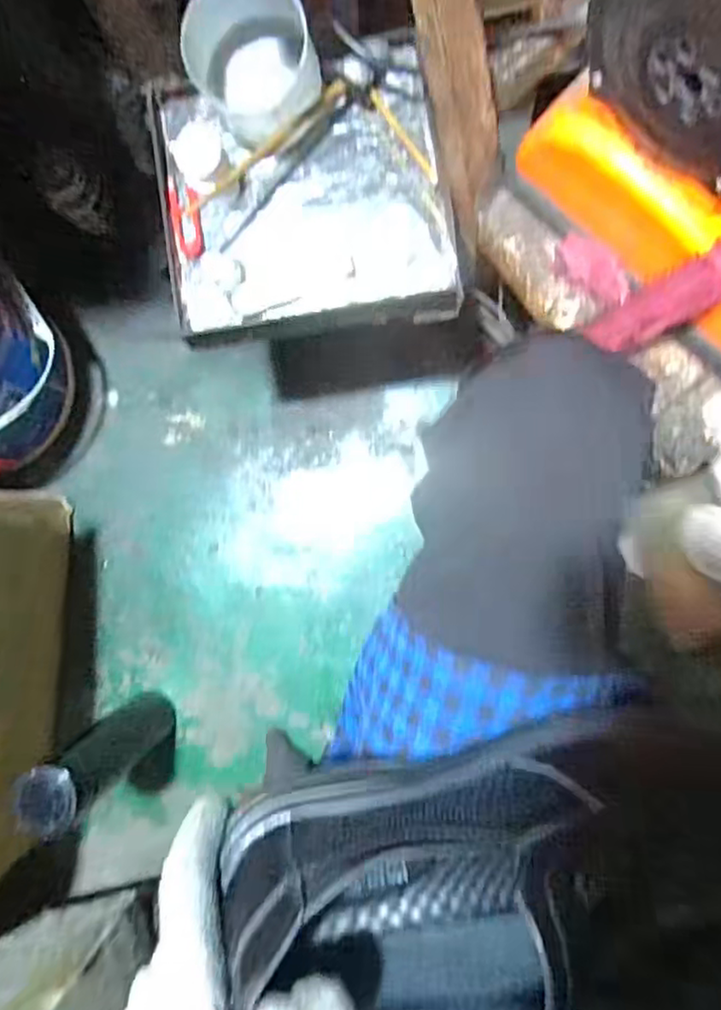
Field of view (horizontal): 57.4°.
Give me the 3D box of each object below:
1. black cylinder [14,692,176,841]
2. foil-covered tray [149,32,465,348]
[{"bbox_3d":[-0.263,0.256,0.669,0.058,0.236,0.062,0,89,7],"label":"black cylinder"},{"bbox_3d":[-0.047,-0.243,0.524,0.223,0.030,0.218,-10,88,6],"label":"foil-covered tray"}]

